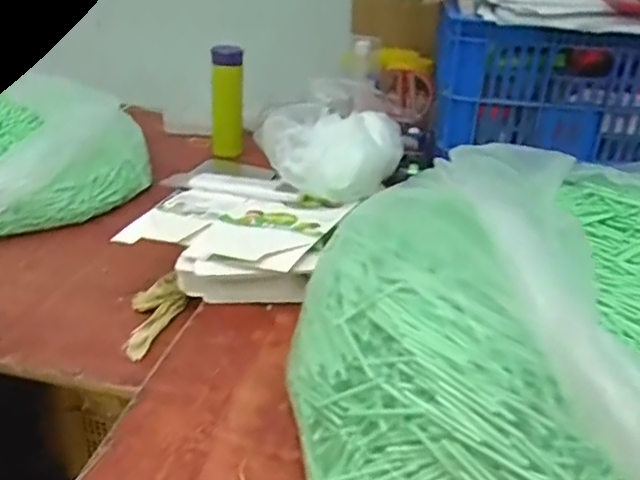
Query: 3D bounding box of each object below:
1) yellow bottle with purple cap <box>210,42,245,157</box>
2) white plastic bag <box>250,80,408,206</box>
[{"bbox_3d":[-0.179,-0.268,1.198,0.062,0.215,0.051,-2,28,-12],"label":"yellow bottle with purple cap"},{"bbox_3d":[0.021,-0.123,0.832,0.137,0.112,0.194,20,31,27],"label":"white plastic bag"}]

